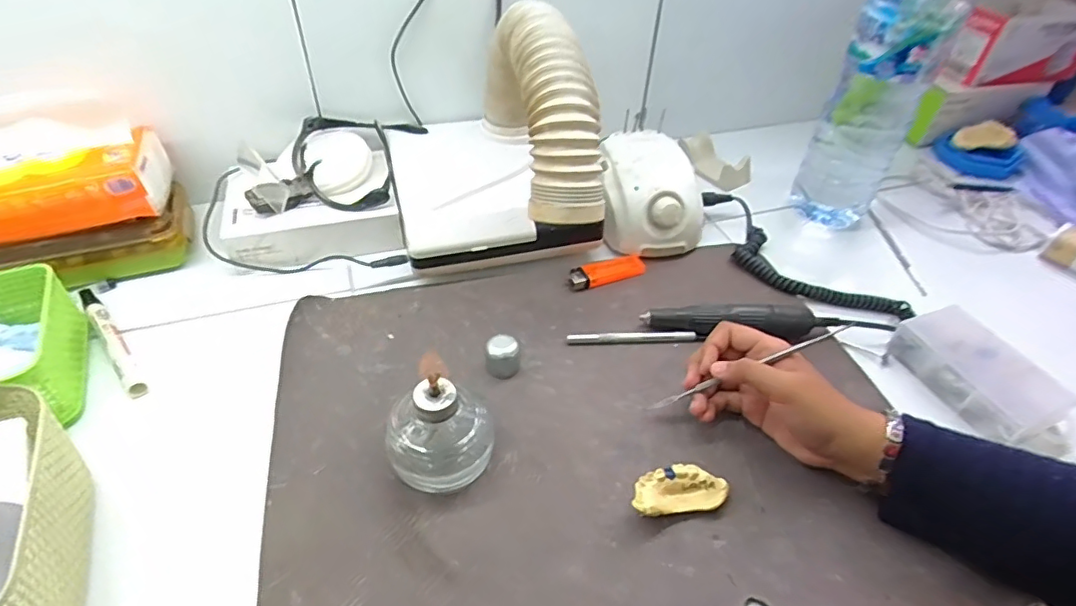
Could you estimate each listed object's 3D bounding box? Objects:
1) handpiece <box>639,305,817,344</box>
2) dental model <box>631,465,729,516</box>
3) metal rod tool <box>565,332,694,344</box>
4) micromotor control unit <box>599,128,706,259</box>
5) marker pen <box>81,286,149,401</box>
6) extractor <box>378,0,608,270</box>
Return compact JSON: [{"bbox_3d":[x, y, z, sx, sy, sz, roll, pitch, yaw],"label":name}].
[{"bbox_3d":[0.175,0.016,0.514,0.153,0.030,0.024,3,43,0],"label":"handpiece"},{"bbox_3d":[0.098,0.132,0.395,0.070,0.022,0.029,-8,44,-11],"label":"dental model"},{"bbox_3d":[0.084,0.031,0.507,0.115,0.007,0.010,0,43,-3],"label":"metal rod tool"},{"bbox_3d":[0.122,-0.119,0.615,0.106,0.081,0.132,4,43,1],"label":"micromotor control unit"},{"bbox_3d":[-0.362,0.029,0.479,0.014,0.014,0.148,-31,53,-31],"label":"marker pen"},{"bbox_3d":[-0.038,-0.147,0.535,0.195,0.218,0.264,-10,44,-14],"label":"extractor"}]

